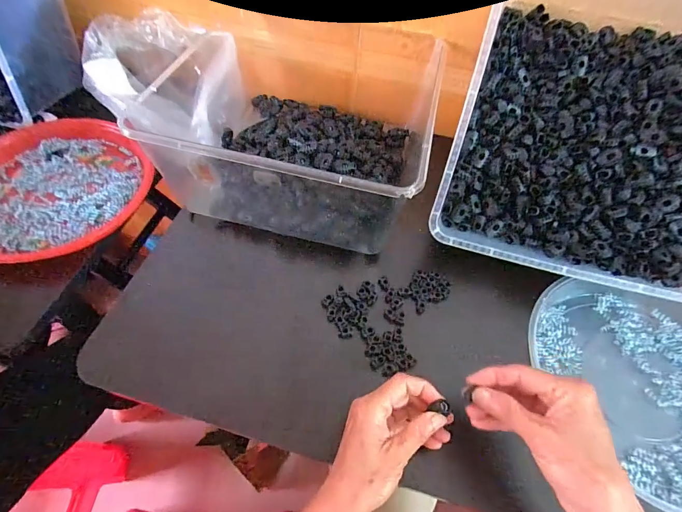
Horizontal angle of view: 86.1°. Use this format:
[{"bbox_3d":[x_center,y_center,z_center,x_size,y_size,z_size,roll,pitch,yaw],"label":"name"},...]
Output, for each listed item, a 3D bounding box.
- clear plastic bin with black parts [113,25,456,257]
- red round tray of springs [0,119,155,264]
[{"bbox_3d":[-0.044,-0.178,0.492,0.289,0.121,0.301,14,56,6],"label":"clear plastic bin with black parts"},{"bbox_3d":[-0.380,-0.100,0.479,0.228,0.027,0.227,2,56,-2],"label":"red round tray of springs"}]

